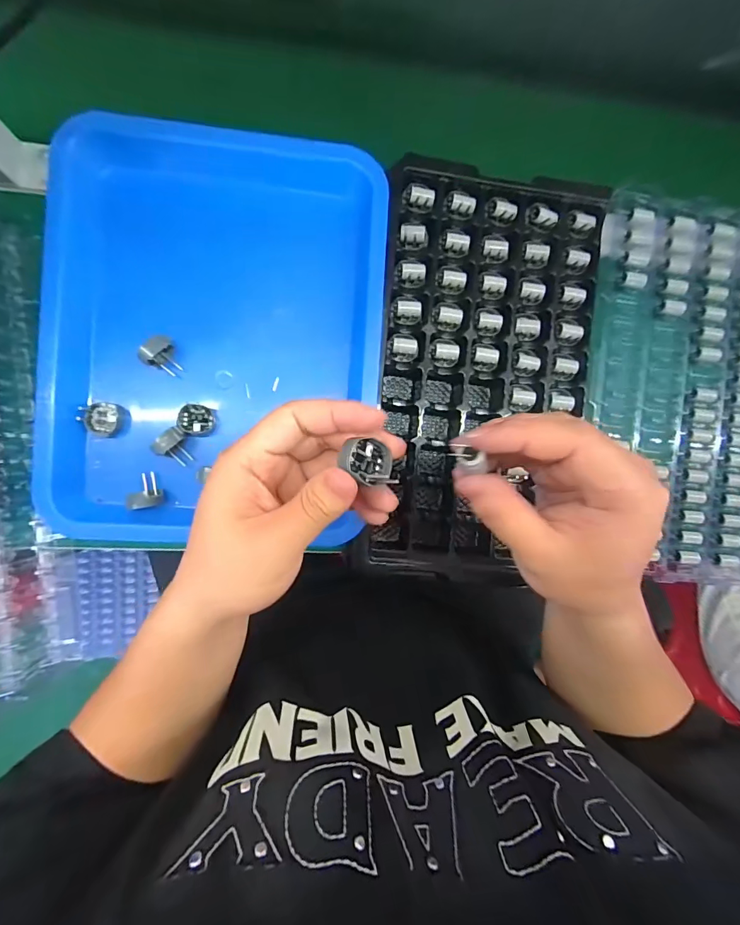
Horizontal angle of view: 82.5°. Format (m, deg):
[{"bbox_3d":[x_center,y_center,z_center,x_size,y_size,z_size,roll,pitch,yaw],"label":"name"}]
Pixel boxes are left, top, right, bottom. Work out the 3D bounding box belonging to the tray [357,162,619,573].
[{"bbox_3d":[0.100,-0.095,0.382,0.191,0.039,0.317,5,89,-6],"label":"tray"}]

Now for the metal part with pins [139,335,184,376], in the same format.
[{"bbox_3d":[-0.173,-0.090,0.354,0.019,0.037,0.026,39,85,-5],"label":"metal part with pins"}]

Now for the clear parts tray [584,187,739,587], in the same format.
[{"bbox_3d":[0.315,-0.070,0.405,0.222,0.019,0.362,4,89,-6],"label":"clear parts tray"}]

